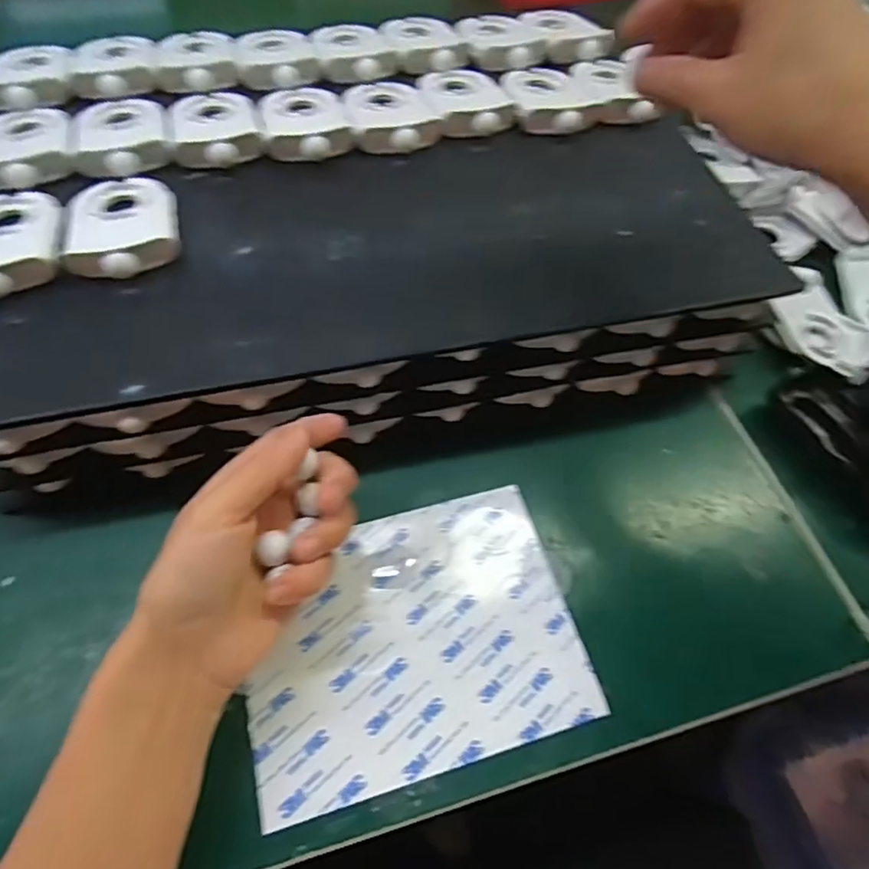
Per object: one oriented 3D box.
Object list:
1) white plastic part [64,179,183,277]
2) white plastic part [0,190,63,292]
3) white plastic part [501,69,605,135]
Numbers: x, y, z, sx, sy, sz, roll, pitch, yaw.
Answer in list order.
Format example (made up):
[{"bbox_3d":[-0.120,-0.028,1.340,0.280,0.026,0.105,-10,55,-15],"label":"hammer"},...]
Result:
[{"bbox_3d":[-0.185,-0.127,0.341,0.061,0.015,0.087,-15,59,-12],"label":"white plastic part"},{"bbox_3d":[-0.242,-0.113,0.327,0.057,0.017,0.087,-15,59,-12],"label":"white plastic part"},{"bbox_3d":[0.083,-0.255,0.430,0.059,0.016,0.088,-5,57,-6],"label":"white plastic part"}]

